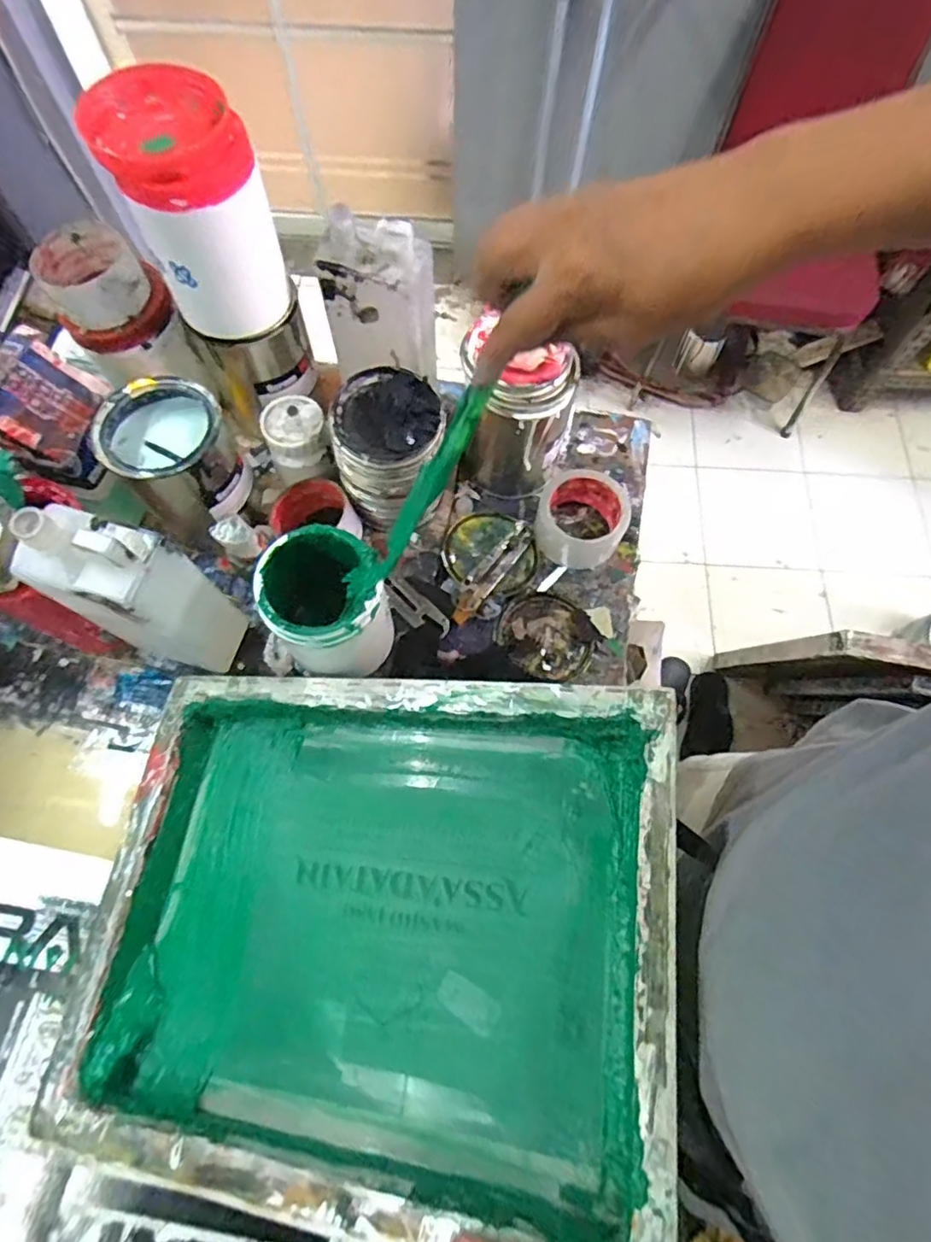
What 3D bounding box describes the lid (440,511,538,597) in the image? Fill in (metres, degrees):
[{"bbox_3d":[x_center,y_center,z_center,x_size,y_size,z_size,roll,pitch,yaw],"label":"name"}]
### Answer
[{"bbox_3d":[0.029,-0.077,0.649,0.097,0.015,0.094,0,69,-1],"label":"lid"}]

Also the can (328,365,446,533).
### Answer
[{"bbox_3d":[-0.072,-0.168,0.593,0.100,0.155,0.100,0,69,-1],"label":"can"}]

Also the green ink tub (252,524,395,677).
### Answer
[{"bbox_3d":[-0.117,-0.008,0.536,0.096,0.142,0.093,0,69,-1],"label":"green ink tub"}]

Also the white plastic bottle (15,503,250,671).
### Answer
[{"bbox_3d":[-0.263,-0.019,0.504,0.094,0.230,0.070,16,70,5],"label":"white plastic bottle"}]

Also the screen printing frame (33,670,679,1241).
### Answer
[{"bbox_3d":[-0.073,0.217,0.460,0.435,0.047,0.349,2,66,16],"label":"screen printing frame"}]

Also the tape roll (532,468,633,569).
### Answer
[{"bbox_3d":[0.125,-0.112,0.651,0.096,0.048,0.094,0,69,-1],"label":"tape roll"}]

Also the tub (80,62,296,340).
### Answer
[{"bbox_3d":[-0.215,-0.329,0.491,0.102,0.148,0.111,0,69,-1],"label":"tub"}]

